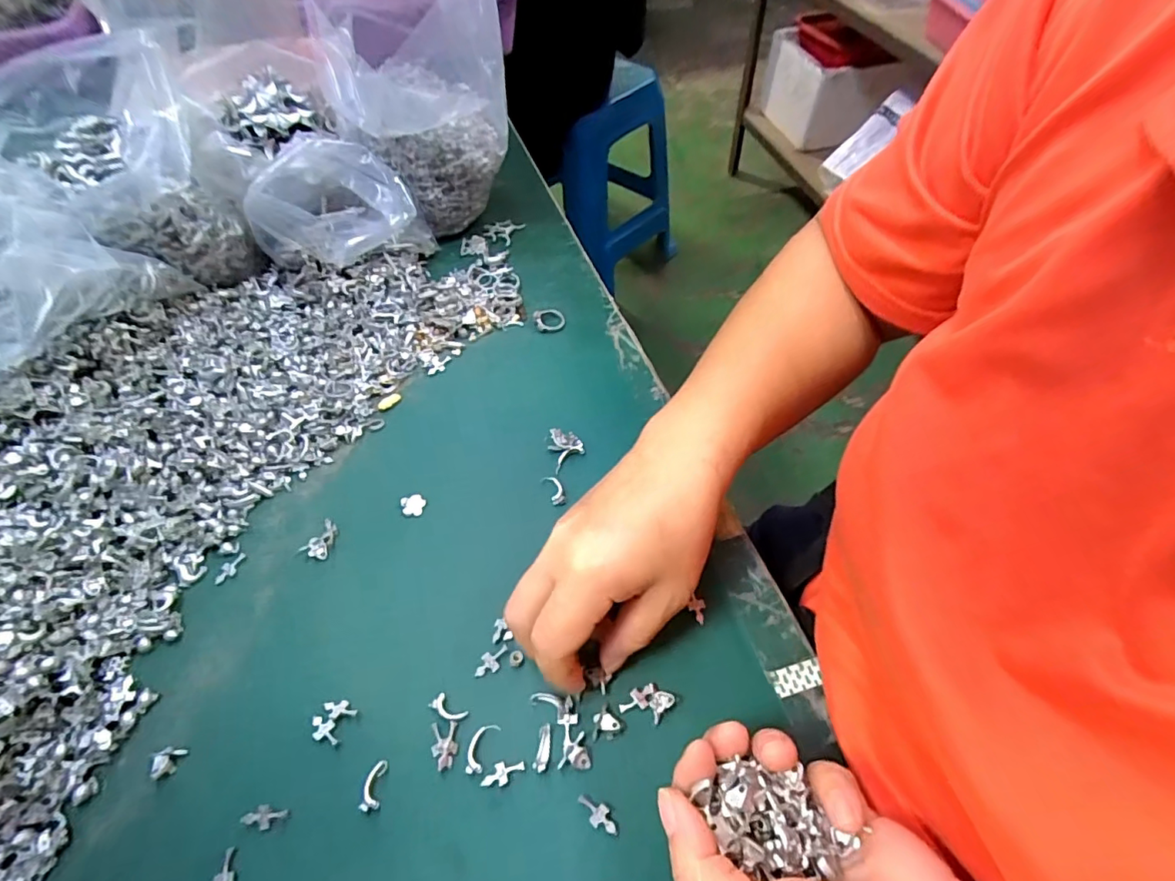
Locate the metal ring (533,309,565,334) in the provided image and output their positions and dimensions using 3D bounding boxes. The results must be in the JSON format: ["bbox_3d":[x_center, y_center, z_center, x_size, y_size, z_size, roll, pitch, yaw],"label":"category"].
[{"bbox_3d":[-0.031,-0.098,0.442,0.024,0.007,0.025,-1,55,1],"label":"metal ring"}]

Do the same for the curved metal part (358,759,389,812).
[{"bbox_3d":[-0.101,0.163,0.260,0.009,0.004,0.021,2,55,4],"label":"curved metal part"}]

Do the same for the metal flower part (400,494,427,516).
[{"bbox_3d":[-0.111,0.041,0.351,0.015,0.004,0.014,-1,55,1],"label":"metal flower part"}]

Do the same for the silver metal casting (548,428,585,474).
[{"bbox_3d":[-0.015,0.004,0.369,0.023,0.006,0.031,-17,56,-9],"label":"silver metal casting"}]

